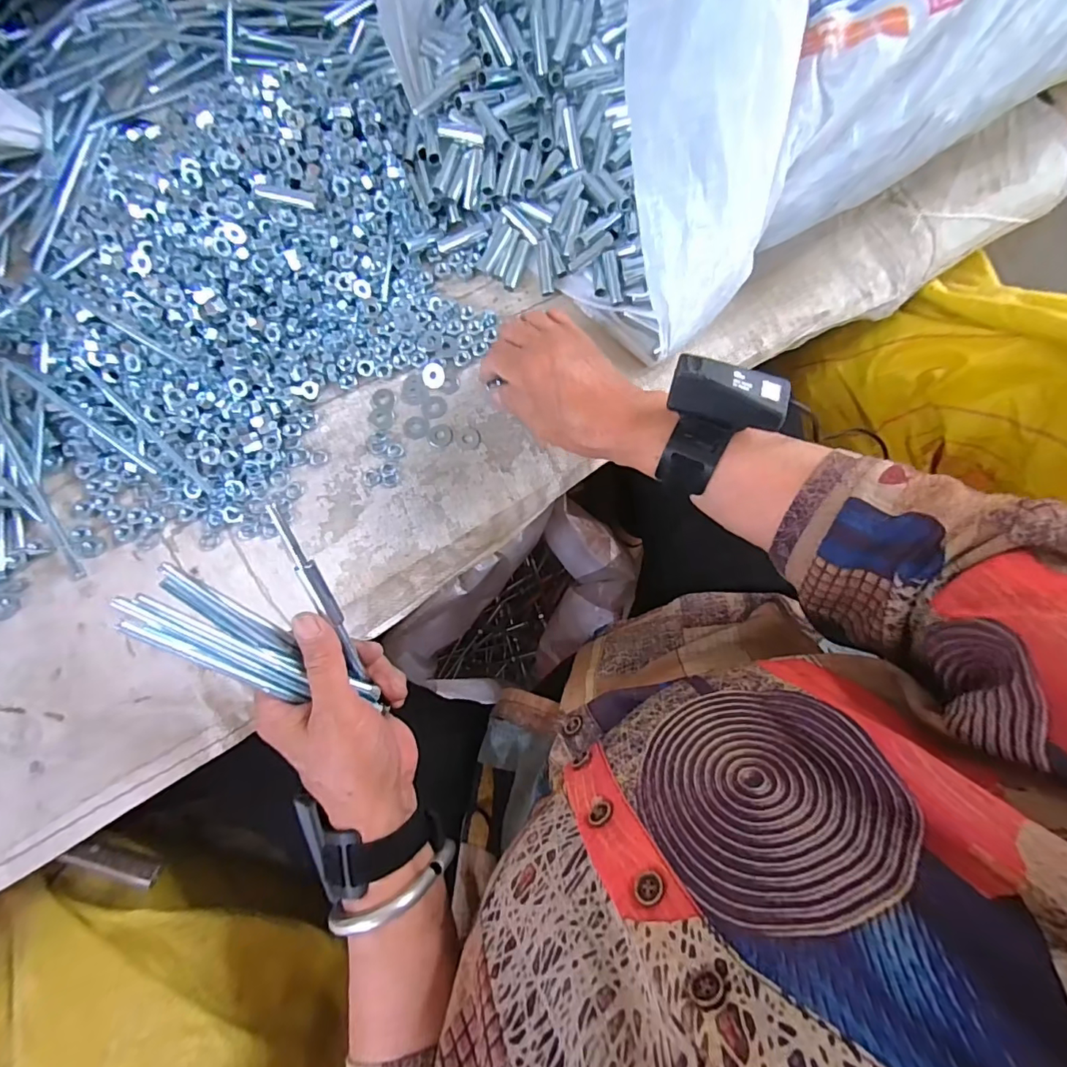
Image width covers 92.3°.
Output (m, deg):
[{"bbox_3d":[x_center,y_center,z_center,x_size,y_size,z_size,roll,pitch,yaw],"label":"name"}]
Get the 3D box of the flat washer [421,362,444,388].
[{"bbox_3d":[-0.083,-0.131,0.424,0.018,0.004,0.020,-11,82,-7],"label":"flat washer"}]

